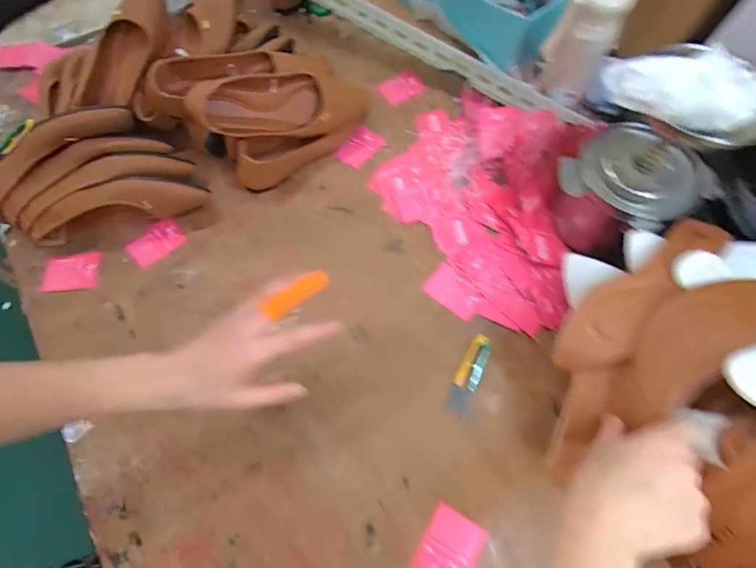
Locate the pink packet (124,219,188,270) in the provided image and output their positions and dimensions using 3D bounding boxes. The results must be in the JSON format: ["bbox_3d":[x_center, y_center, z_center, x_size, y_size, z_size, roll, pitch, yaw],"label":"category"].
[{"bbox_3d":[-0.321,-0.058,0.586,0.075,0.009,0.055,-38,69,-13],"label":"pink packet"}]

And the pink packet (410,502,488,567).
[{"bbox_3d":[0.073,0.276,0.416,0.055,0.004,0.071,27,70,14],"label":"pink packet"}]

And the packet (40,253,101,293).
[{"bbox_3d":[-0.428,-0.016,0.560,0.073,0.009,0.054,-5,65,1],"label":"packet"}]

